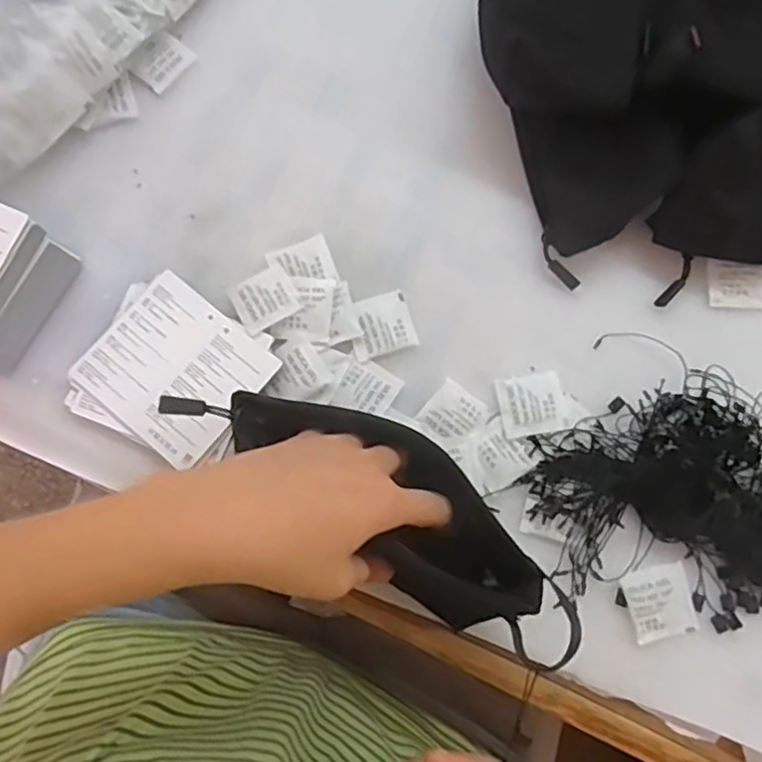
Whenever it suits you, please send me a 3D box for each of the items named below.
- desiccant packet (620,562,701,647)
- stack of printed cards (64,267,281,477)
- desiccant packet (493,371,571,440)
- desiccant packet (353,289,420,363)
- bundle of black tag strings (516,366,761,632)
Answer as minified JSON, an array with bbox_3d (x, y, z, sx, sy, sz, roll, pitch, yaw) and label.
[{"bbox_3d":[0.167,0.133,0.401,0.039,0.004,0.040,-13,79,-2],"label":"desiccant packet"},{"bbox_3d":[-0.129,-0.005,0.424,0.107,0.014,0.098,30,80,6],"label":"stack of printed cards"},{"bbox_3d":[0.096,0.015,0.428,0.042,0.004,0.038,-11,79,-2],"label":"desiccant packet"},{"bbox_3d":[0.000,-0.036,0.433,0.041,0.004,0.038,-18,79,-3],"label":"desiccant packet"},{"bbox_3d":[0.180,0.079,0.401,0.156,0.033,0.144,-22,79,-4],"label":"bundle of black tag strings"}]

